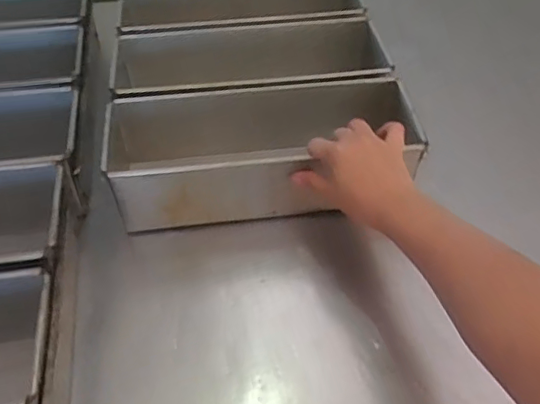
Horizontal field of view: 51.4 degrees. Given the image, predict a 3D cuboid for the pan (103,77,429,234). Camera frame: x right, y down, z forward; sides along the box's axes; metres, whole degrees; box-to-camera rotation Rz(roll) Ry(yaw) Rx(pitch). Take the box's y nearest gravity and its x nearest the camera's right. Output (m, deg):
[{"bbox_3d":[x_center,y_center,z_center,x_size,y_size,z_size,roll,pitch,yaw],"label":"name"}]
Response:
[{"bbox_3d":[-0.011,-0.058,0.601,0.316,0.081,0.133,-6,49,-6],"label":"pan"}]

